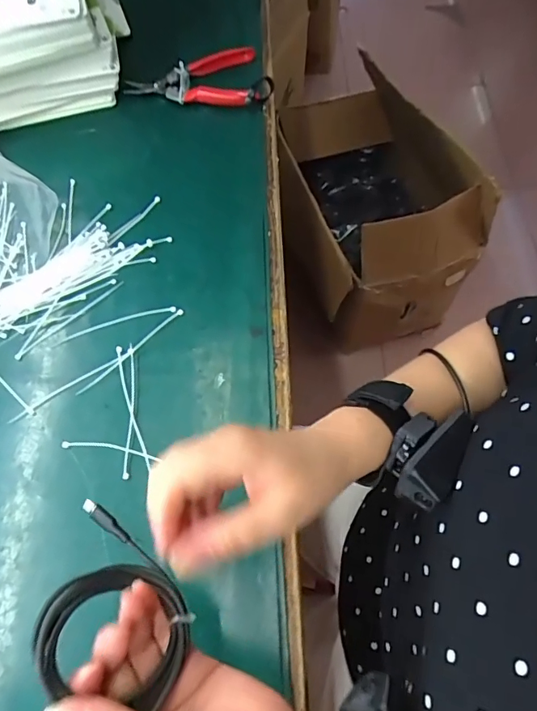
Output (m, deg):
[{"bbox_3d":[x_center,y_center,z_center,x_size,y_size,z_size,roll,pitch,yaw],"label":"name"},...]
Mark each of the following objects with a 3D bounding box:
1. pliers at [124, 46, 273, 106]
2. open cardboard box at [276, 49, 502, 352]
[{"bbox_3d":[-0.078,-0.335,0.564,0.166,0.026,0.090,5,65,4],"label":"pliers"},{"bbox_3d":[0.228,-0.373,1.190,0.402,0.416,0.591,-18,67,-7],"label":"open cardboard box"}]

